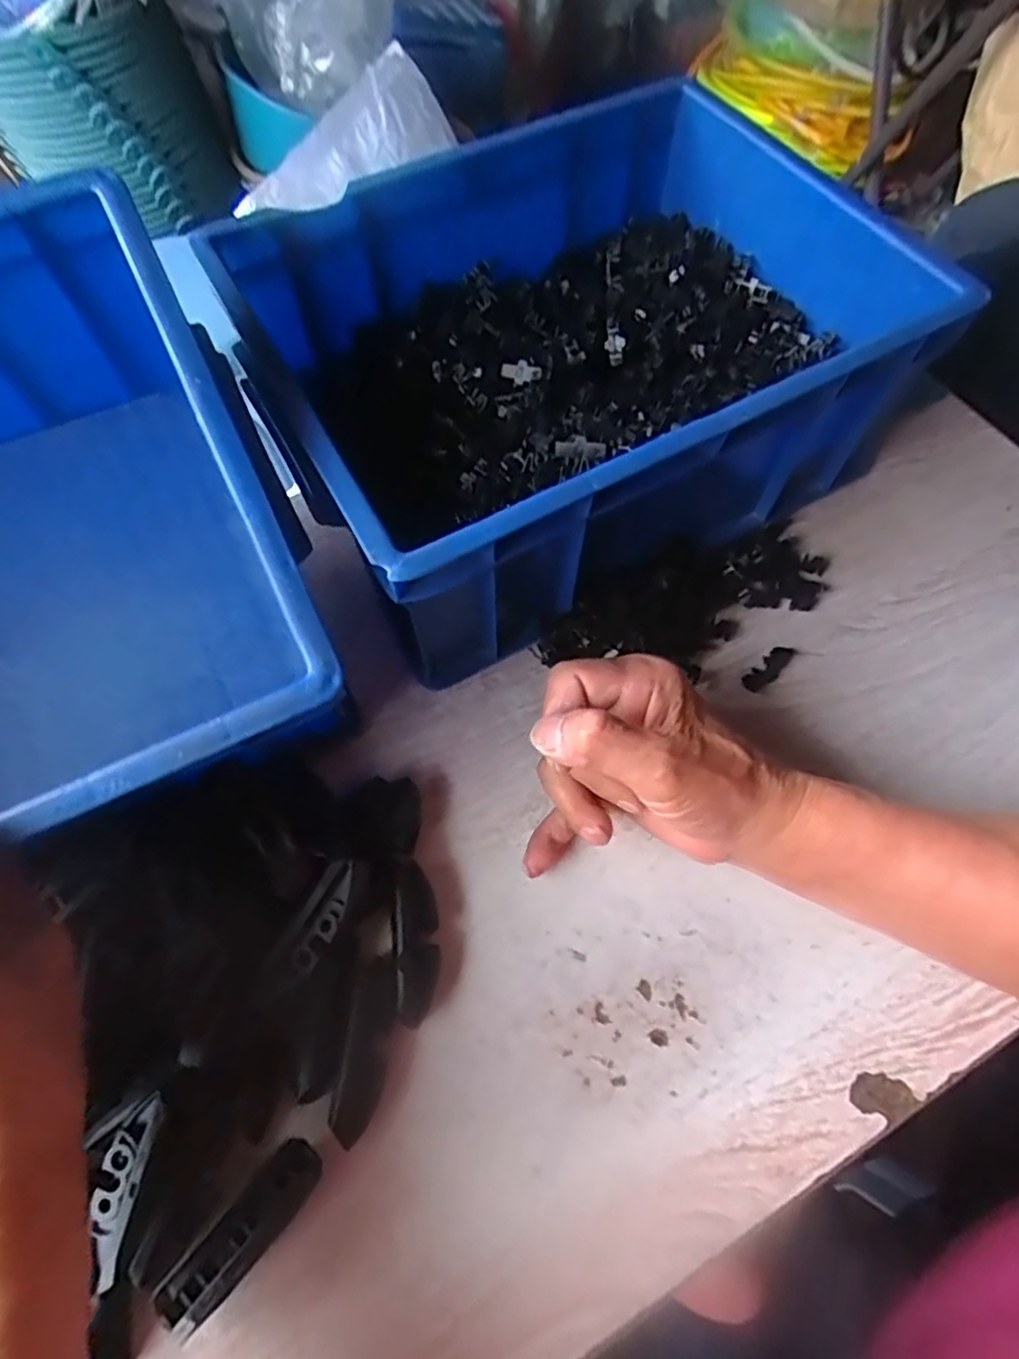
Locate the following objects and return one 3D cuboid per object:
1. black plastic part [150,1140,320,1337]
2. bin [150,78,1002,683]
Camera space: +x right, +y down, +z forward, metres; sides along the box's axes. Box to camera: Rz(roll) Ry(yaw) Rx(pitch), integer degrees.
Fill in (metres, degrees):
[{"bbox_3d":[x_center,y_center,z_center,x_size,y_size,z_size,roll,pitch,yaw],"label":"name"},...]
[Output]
[{"bbox_3d":[-0.106,0.221,0.270,0.022,0.014,0.071,39,70,18],"label":"black plastic part"},{"bbox_3d":[0.036,-0.177,0.400,0.328,0.126,0.281,-28,66,-13],"label":"bin"}]

